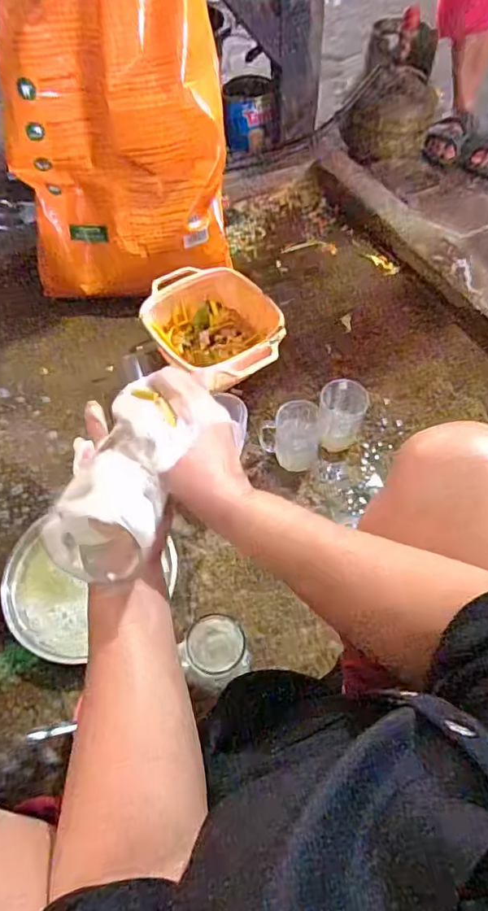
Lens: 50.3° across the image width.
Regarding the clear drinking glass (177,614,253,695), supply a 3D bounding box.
[{"bbox_3d":[-0.041,0.265,0.694,0.081,0.140,0.078,0,58,0],"label":"clear drinking glass"}]

